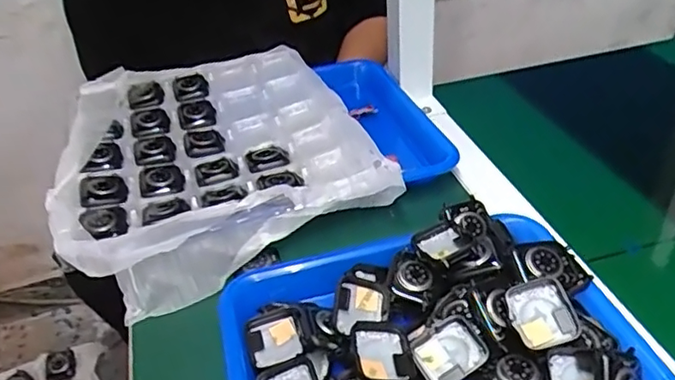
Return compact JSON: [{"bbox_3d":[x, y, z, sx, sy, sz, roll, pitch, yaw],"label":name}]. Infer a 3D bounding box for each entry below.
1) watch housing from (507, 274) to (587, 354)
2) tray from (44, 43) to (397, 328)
[{"bbox_3d":[0.127,0.077,0.367,0.038,0.008,0.043,-21,63,-2],"label":"watch housing"},{"bbox_3d":[-0.131,-0.041,0.588,0.292,0.046,0.342,-21,40,-18],"label":"tray"}]

